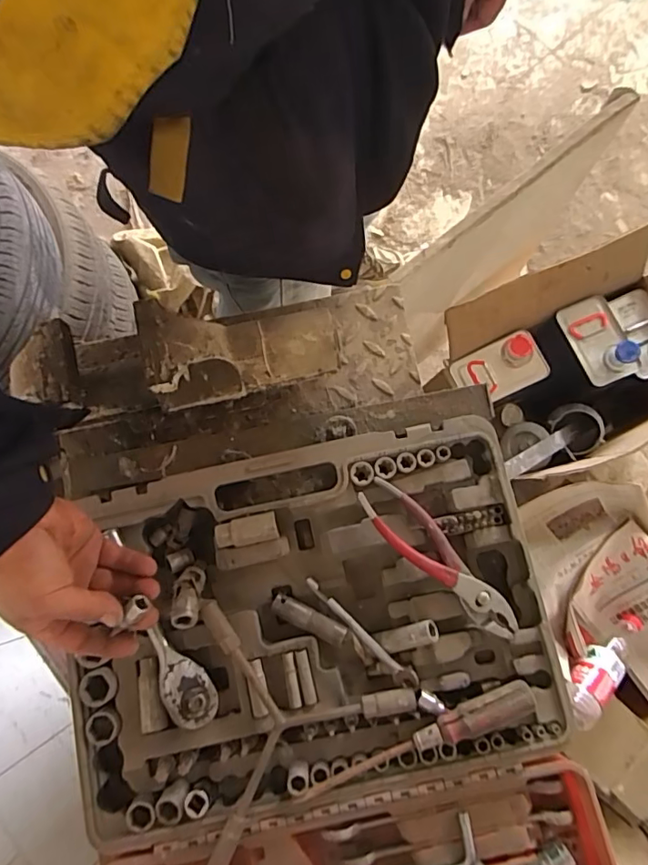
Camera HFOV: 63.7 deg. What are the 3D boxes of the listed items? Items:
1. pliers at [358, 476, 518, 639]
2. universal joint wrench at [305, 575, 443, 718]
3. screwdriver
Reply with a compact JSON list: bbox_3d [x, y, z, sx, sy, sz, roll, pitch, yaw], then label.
[{"bbox_3d":[0.111,0.124,0.507,0.047,0.015,0.191,-42,81,-6],"label":"pliers"},{"bbox_3d":[0.048,0.204,0.506,0.020,0.015,0.169,-43,81,-6],"label":"universal joint wrench"},{"bbox_3d":[0.084,0.288,0.481,0.231,0.031,0.026,-23,80,-3],"label":"screwdriver"}]

